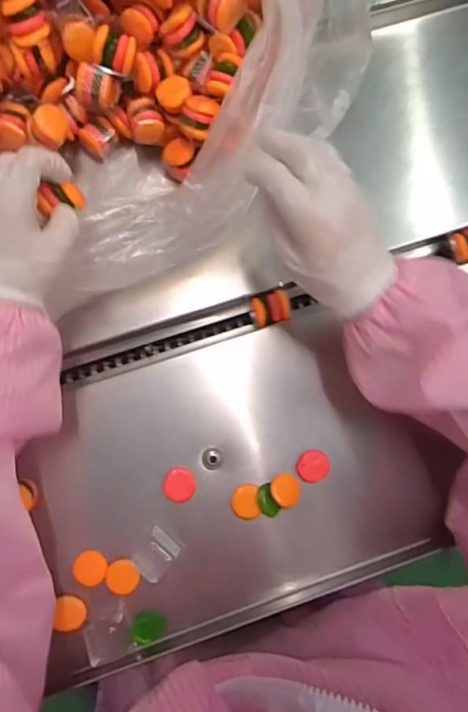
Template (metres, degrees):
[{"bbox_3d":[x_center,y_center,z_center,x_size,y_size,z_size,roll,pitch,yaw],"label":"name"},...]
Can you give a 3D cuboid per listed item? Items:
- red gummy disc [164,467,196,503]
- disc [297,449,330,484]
[{"bbox_3d":[-0.048,0.114,0.427,0.026,0.006,0.029,1,81,-1],"label":"red gummy disc"},{"bbox_3d":[0.071,0.099,0.433,0.027,0.009,0.029,0,81,-1],"label":"disc"}]

